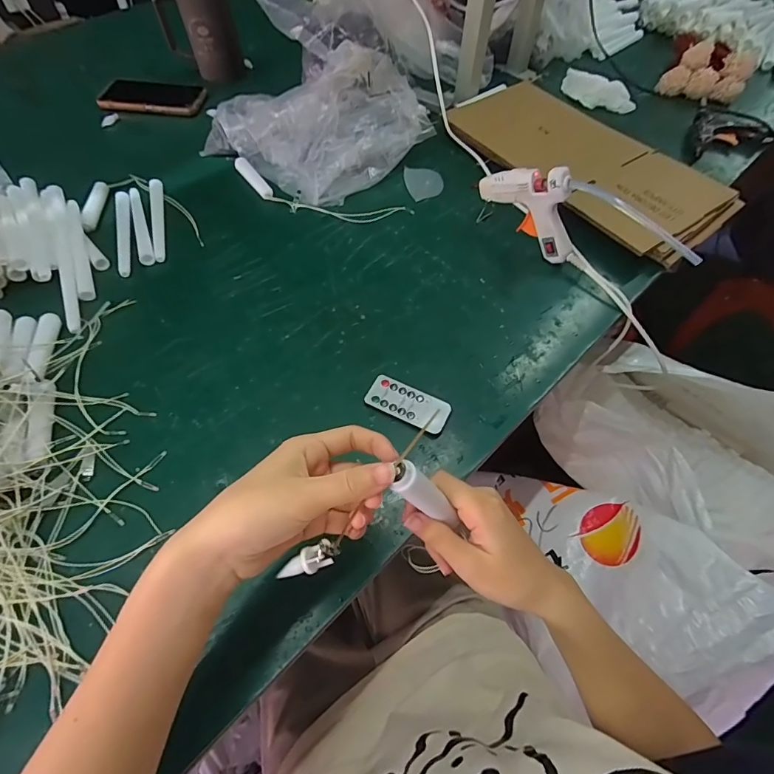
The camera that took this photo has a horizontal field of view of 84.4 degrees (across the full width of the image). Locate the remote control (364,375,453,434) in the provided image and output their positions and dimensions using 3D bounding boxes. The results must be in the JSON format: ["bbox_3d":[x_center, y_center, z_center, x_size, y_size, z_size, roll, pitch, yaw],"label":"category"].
[{"bbox_3d":[0.021,0.017,0.434,0.085,0.008,0.038,25,62,14],"label":"remote control"}]

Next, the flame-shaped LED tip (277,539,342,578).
[{"bbox_3d":[-0.046,0.102,0.252,0.037,0.013,0.014,-23,62,-14],"label":"flame-shaped LED tip"}]

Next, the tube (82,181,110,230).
[{"bbox_3d":[-0.394,-0.248,0.579,0.019,0.014,0.096,-6,59,-5],"label":"tube"}]

